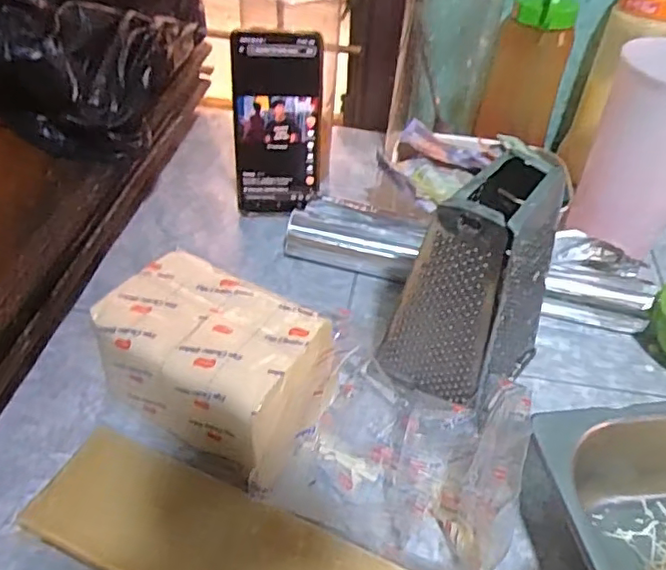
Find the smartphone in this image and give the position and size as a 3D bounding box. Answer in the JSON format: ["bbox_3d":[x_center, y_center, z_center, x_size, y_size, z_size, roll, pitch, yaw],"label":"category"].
[{"bbox_3d":[-0.049,-0.139,0.525,0.074,0.161,0.009,-1,32,-7],"label":"smartphone"}]

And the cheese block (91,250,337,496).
[{"bbox_3d":[-0.076,0.049,0.385,0.146,0.065,0.104,22,47,19],"label":"cheese block"}]

